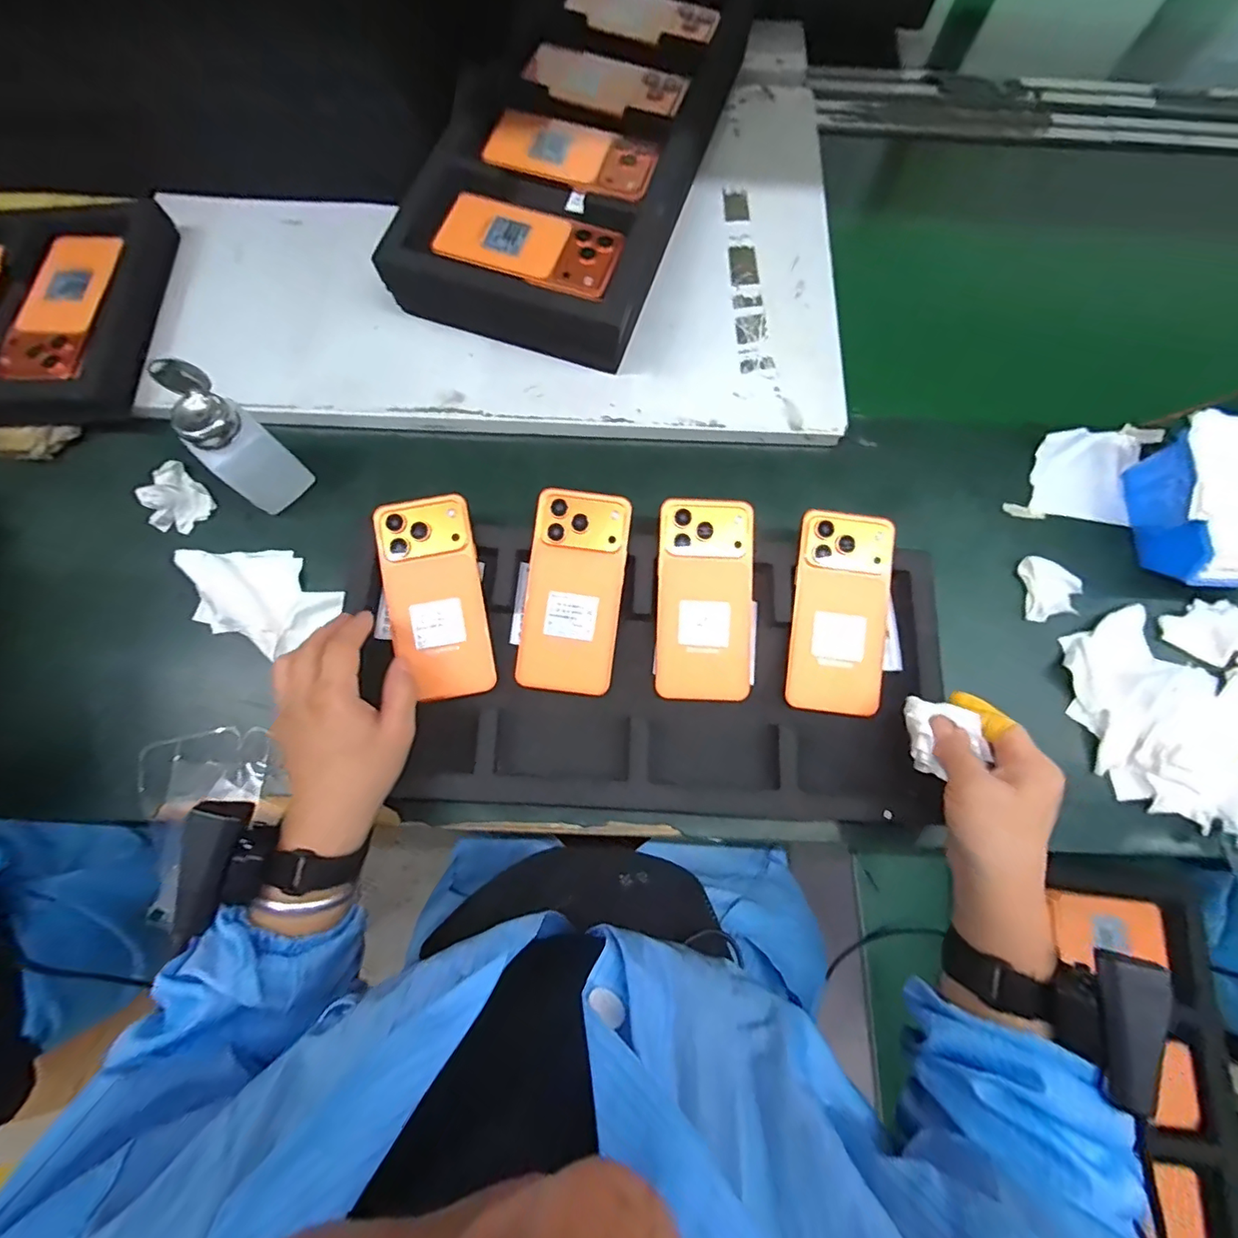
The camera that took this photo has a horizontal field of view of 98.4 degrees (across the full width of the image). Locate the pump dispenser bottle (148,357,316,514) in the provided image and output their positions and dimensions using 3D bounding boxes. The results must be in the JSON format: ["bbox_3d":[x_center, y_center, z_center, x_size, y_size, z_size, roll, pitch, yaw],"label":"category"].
[{"bbox_3d":[-0.303,-0.136,0.420,0.045,0.121,0.057,37,78,8],"label":"pump dispenser bottle"}]

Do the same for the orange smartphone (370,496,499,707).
[{"bbox_3d":[-0.147,-0.018,0.430,0.074,0.009,0.162,-13,87,-4],"label":"orange smartphone"}]

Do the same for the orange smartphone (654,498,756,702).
[{"bbox_3d":[0.071,-0.016,0.438,0.078,0.007,0.162,2,88,0],"label":"orange smartphone"}]

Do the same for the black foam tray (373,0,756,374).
[{"bbox_3d":[-0.031,-0.495,0.540,0.236,0.071,0.520,16,76,3],"label":"black foam tray"}]

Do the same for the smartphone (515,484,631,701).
[{"bbox_3d":[-0.036,-0.023,0.435,0.076,0.006,0.162,8,87,-4],"label":"smartphone"}]

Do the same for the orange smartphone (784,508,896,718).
[{"bbox_3d":[0.182,-0.006,0.438,0.077,0.006,0.163,8,86,0],"label":"orange smartphone"}]

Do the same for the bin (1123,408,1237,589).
[{"bbox_3d":[0.535,-0.089,0.467,0.129,0.075,0.140,8,76,1],"label":"bin"}]

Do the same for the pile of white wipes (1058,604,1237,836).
[{"bbox_3d":[0.464,0.079,0.446,0.182,0.033,0.159,24,77,5],"label":"pile of white wipes"}]

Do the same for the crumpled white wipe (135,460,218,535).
[{"bbox_3d":[-0.393,-0.107,0.464,0.048,0.033,0.050,41,79,9],"label":"crumpled white wipe"}]

